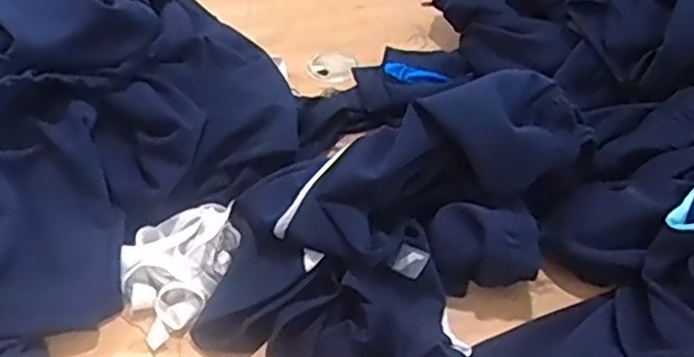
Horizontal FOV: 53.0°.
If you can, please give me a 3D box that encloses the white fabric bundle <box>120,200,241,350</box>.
[{"bbox_3d":[-0.143,0.072,0.620,0.120,0.046,0.106,-27,51,-25],"label":"white fabric bundle"}]

